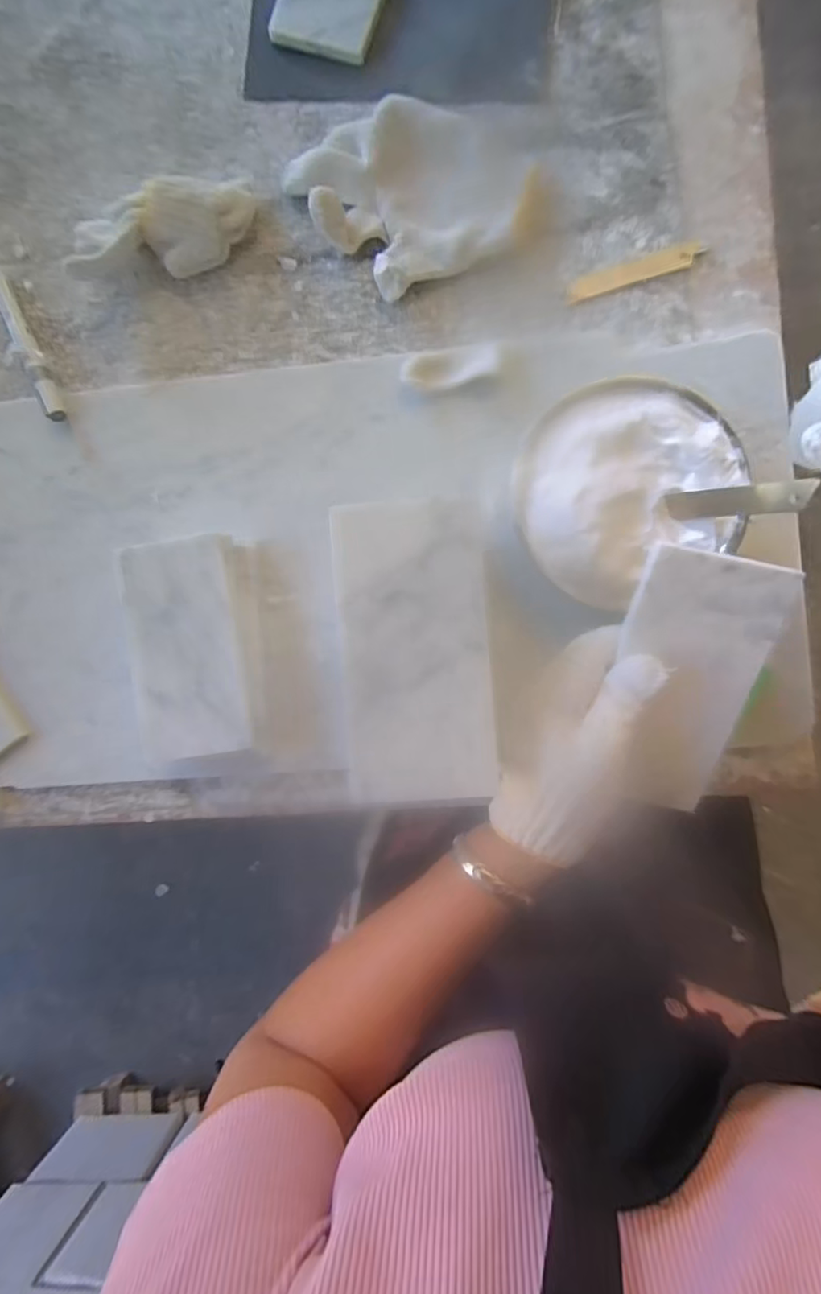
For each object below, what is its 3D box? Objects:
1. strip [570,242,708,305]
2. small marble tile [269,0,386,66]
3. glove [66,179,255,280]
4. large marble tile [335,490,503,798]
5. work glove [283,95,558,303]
[{"bbox_3d":[0.164,-0.272,0.416,0.104,0.004,0.018,-18,85,-2],"label":"strip"},{"bbox_3d":[-0.060,-0.483,0.430,0.078,0.011,0.076,21,91,5],"label":"small marble tile"},{"bbox_3d":[-0.182,-0.304,0.423,0.143,0.044,0.057,-21,87,4],"label":"glove"},{"bbox_3d":[0.002,0.001,0.288,0.074,0.009,0.149,-4,88,5],"label":"large marble tile"},{"bbox_3d":[0.014,-0.330,0.413,0.172,0.027,0.125,-22,87,4],"label":"work glove"}]

